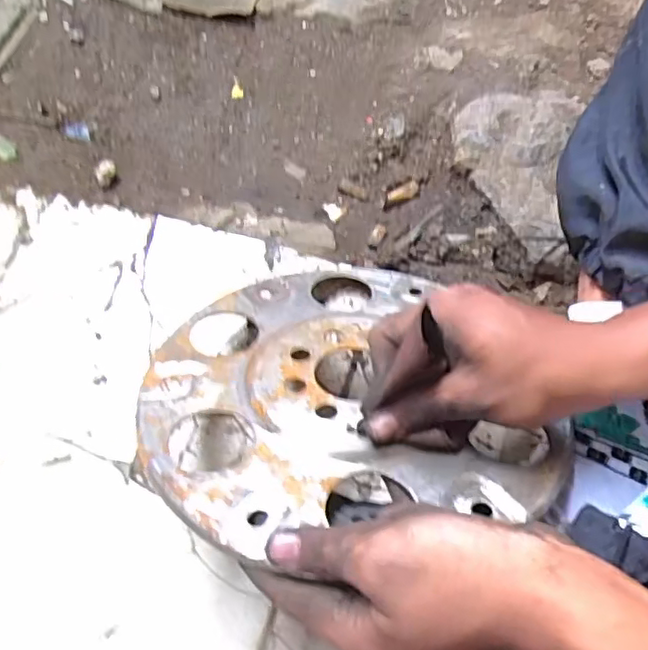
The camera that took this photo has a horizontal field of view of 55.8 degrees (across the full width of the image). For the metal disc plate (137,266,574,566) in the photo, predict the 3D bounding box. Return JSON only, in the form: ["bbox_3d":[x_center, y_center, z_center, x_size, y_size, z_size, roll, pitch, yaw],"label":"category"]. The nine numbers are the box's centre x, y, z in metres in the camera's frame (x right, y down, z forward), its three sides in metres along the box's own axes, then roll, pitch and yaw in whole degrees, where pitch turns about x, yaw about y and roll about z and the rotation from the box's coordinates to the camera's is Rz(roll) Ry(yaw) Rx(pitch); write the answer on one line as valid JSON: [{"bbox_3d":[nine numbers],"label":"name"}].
[{"bbox_3d":[0.007,0.029,0.403,0.238,0.017,0.245,0,39,0],"label":"metal disc plate"}]

